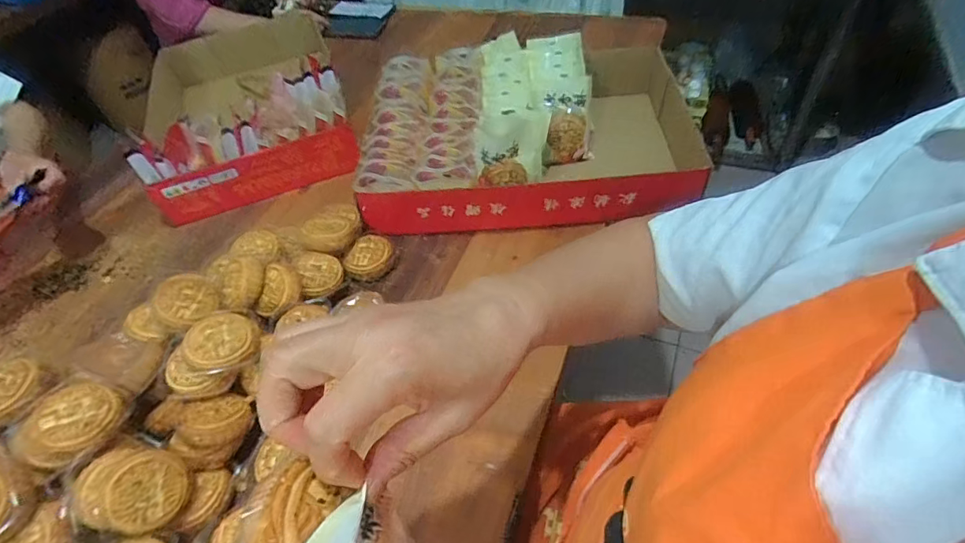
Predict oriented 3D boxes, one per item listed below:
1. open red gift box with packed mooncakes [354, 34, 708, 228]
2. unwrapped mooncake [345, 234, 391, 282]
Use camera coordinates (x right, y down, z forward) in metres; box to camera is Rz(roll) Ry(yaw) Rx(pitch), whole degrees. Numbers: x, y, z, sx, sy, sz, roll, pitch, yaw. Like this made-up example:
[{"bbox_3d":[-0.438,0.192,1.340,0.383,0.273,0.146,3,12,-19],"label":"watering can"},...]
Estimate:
[{"bbox_3d":[0.063,-0.224,0.737,0.462,0.134,0.323,-2,51,4],"label":"open red gift box with packed mooncakes"},{"bbox_3d":[-0.154,-0.019,0.661,0.062,0.019,0.070,-19,52,-9],"label":"unwrapped mooncake"}]

